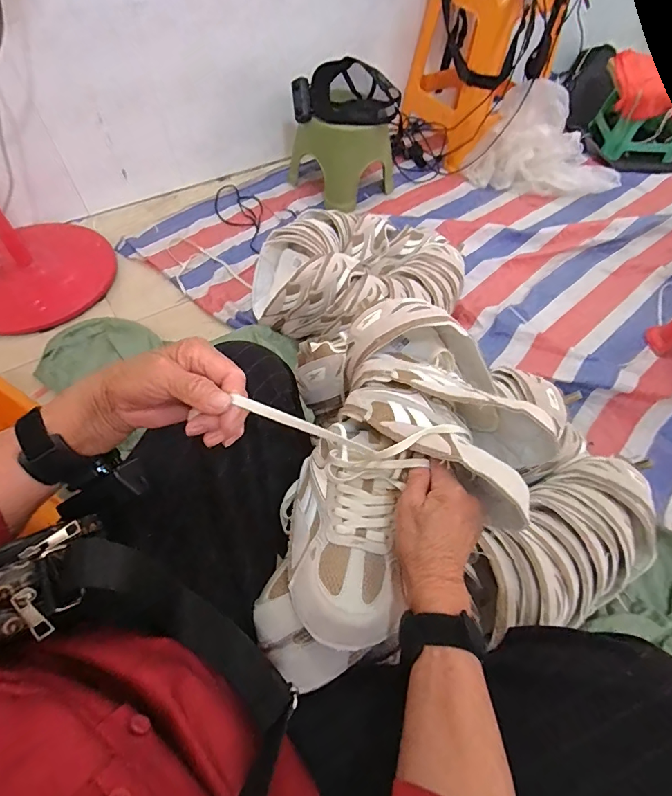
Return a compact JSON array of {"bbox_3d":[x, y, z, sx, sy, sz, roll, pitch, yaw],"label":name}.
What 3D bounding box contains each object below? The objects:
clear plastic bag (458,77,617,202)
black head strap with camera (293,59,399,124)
[{"bbox_3d":[0.713,-0.860,1.412,0.498,0.263,0.227,12,58,6],"label":"clear plastic bag"},{"bbox_3d":[0.029,-0.868,1.215,0.307,0.135,0.101,2,57,0],"label":"black head strap with camera"}]

